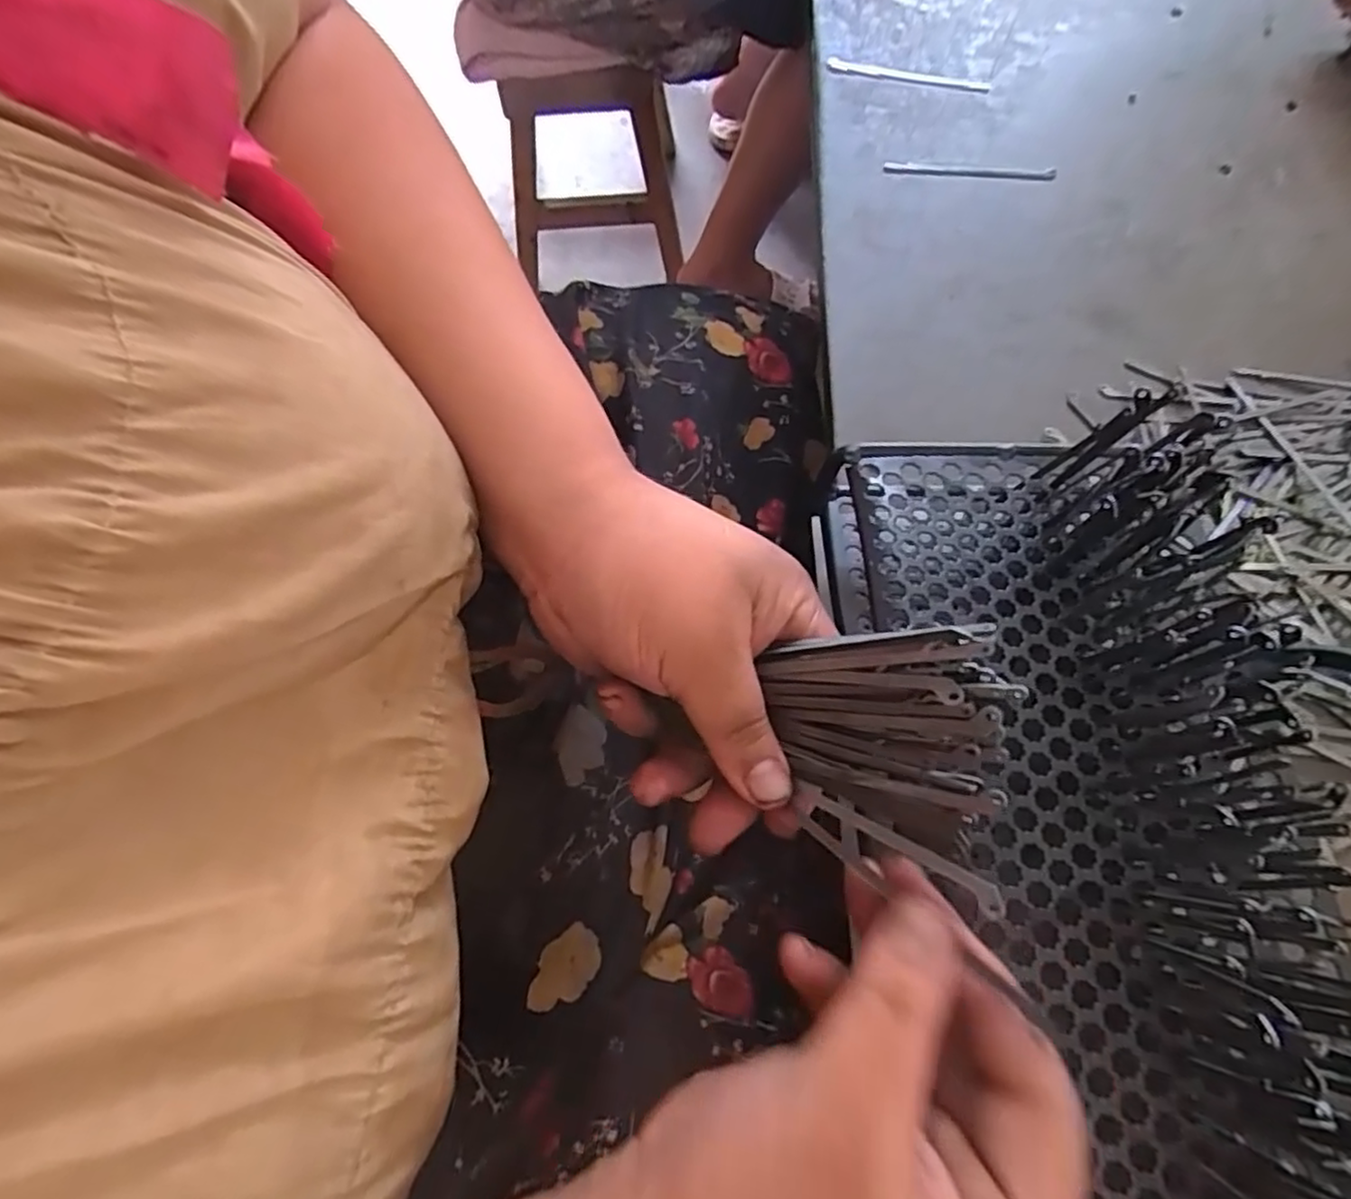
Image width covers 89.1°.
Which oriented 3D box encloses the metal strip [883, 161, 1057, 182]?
[{"bbox_3d":[0.197,-0.286,0.459,0.114,0.004,0.010,3,72,3],"label":"metal strip"}]

